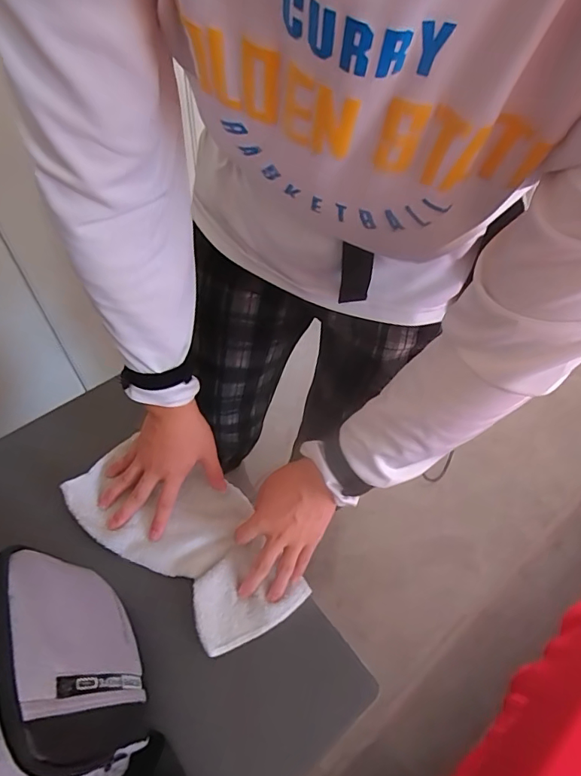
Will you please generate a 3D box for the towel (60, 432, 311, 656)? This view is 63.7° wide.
[{"bbox_3d":[-0.120,0.175,0.560,0.293,0.046,0.147,33,59,15],"label":"towel"}]

